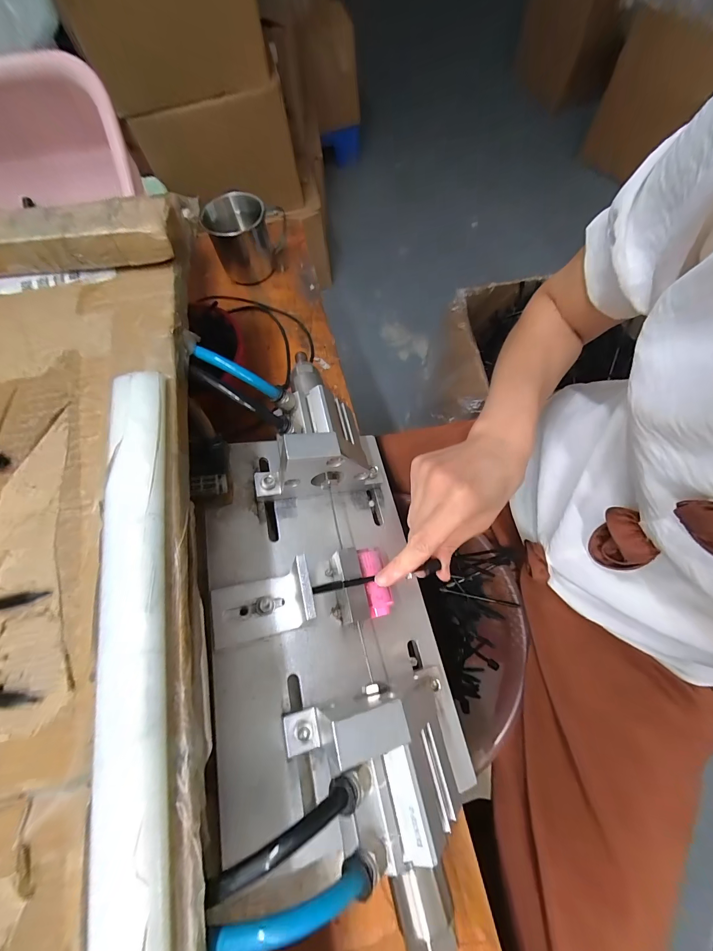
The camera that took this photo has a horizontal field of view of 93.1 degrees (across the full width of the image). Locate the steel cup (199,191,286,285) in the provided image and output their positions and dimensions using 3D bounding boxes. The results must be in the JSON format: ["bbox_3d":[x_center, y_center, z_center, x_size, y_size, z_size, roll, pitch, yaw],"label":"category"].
[{"bbox_3d":[-0.132,-0.296,0.419,0.091,0.071,0.076,-15,68,0],"label":"steel cup"}]

